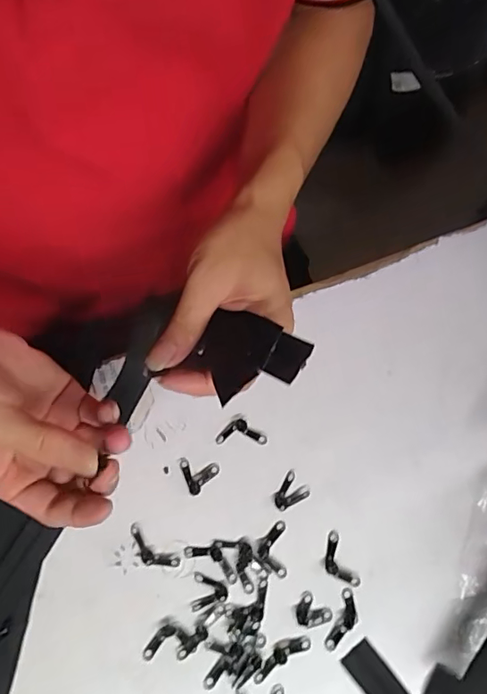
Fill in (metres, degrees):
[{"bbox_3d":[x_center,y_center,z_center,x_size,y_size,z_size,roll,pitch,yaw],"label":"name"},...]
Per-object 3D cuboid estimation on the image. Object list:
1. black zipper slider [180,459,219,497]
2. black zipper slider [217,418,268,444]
[{"bbox_3d":[-0.032,0.095,0.385,0.026,0.004,0.027,-22,74,-5],"label":"black zipper slider"},{"bbox_3d":[-0.002,0.066,0.393,0.039,0.004,0.018,0,74,1],"label":"black zipper slider"}]

